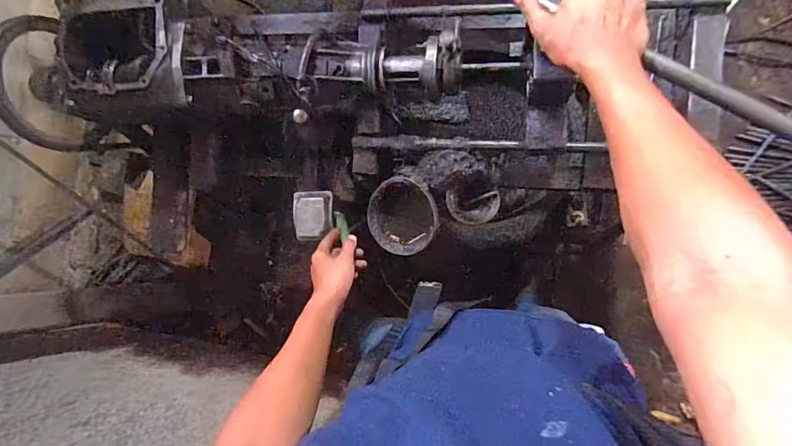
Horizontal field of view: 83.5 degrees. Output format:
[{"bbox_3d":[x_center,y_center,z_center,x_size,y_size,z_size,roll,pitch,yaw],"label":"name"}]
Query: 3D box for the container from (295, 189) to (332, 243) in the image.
[{"bbox_3d":[-0.148,-0.013,0.787,0.069,0.025,0.088,0,90,13],"label":"container"}]

